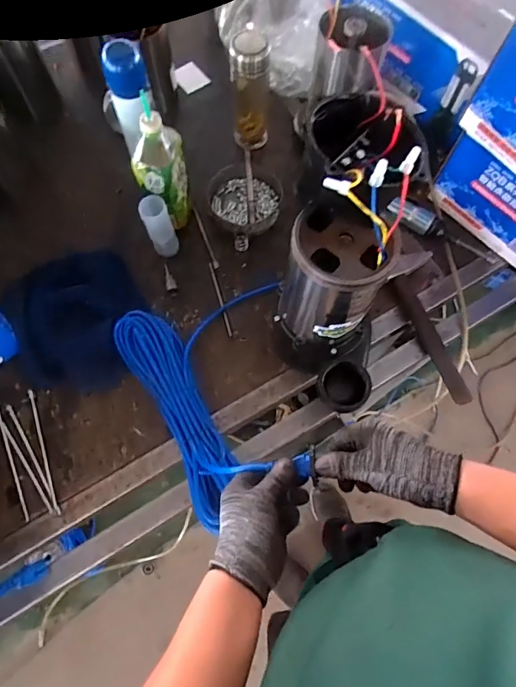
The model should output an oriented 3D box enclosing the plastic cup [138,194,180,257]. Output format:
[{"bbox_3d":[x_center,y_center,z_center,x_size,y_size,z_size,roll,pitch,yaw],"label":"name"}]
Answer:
[{"bbox_3d":[-0.168,-0.200,0.742,0.045,0.112,0.045,1,70,-2],"label":"plastic cup"}]

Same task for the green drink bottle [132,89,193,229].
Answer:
[{"bbox_3d":[-0.159,-0.282,0.717,0.086,0.207,0.084,-14,71,-7],"label":"green drink bottle"}]

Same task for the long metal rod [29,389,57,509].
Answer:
[{"bbox_3d":[-0.332,0.160,0.664,0.007,0.005,0.189,-20,72,-9],"label":"long metal rod"}]

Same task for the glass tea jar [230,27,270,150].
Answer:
[{"bbox_3d":[-0.015,-0.457,0.794,0.066,0.202,0.066,1,70,-2],"label":"glass tea jar"}]

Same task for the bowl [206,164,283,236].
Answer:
[{"bbox_3d":[-0.022,-0.278,0.819,0.137,0.042,0.151,-32,74,-13],"label":"bowl"}]

